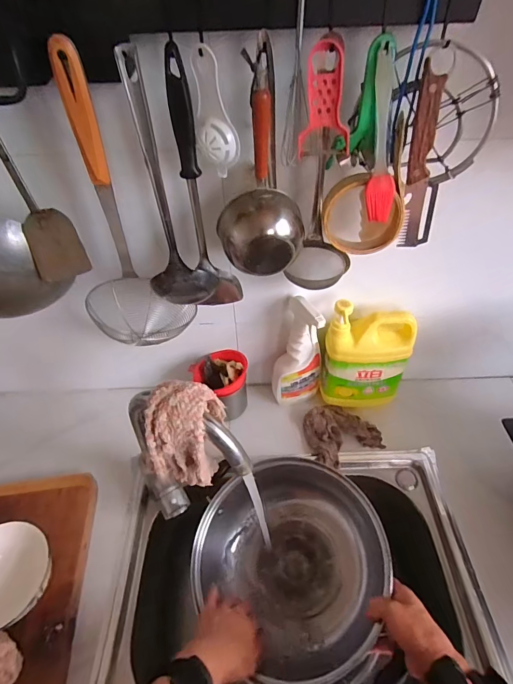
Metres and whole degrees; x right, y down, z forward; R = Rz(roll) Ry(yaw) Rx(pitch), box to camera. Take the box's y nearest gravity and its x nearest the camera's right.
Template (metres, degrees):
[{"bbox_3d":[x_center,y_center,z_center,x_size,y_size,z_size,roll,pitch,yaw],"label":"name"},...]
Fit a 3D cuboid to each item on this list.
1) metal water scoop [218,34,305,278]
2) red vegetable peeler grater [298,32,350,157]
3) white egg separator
[{"bbox_3d":[0.003,-0.182,0.413,0.099,0.214,0.057,-2,45,0],"label":"metal water scoop"},{"bbox_3d":[0.072,-0.245,0.381,0.053,0.095,0.019,2,45,4],"label":"red vegetable peeler grater"},{"bbox_3d":[-0.043,-0.237,0.395,0.041,0.114,0.029,-8,46,-6],"label":"white egg separator"}]

